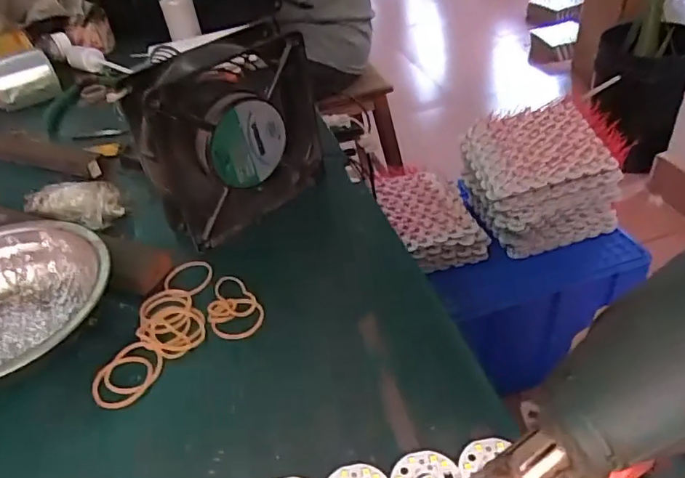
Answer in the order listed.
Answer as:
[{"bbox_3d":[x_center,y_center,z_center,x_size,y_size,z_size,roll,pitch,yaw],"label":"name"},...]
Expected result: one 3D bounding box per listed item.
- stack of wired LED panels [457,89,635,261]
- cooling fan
[{"bbox_3d":[0.376,-0.123,1.069,0.253,0.187,0.237,-14,39,-9],"label":"stack of wired LED panels"},{"bbox_3d":[-0.077,-0.071,0.379,0.127,0.118,0.045,-33,46,-29],"label":"cooling fan"}]

